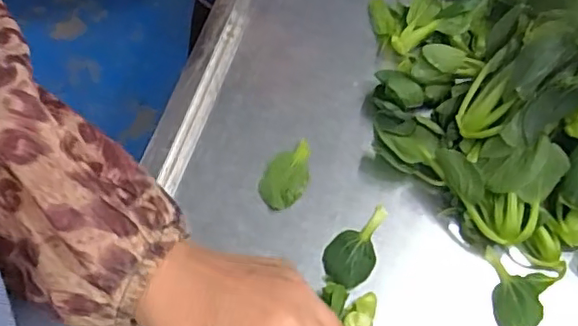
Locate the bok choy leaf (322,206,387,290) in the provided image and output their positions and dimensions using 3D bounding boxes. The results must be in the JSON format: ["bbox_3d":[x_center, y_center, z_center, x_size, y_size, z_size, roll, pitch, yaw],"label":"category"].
[{"bbox_3d":[0.051,0.060,0.444,0.036,0.007,0.071,27,66,13],"label":"bok choy leaf"}]

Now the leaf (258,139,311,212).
[{"bbox_3d":[-0.001,0.009,0.468,0.034,0.005,0.061,22,65,10],"label":"leaf"}]

